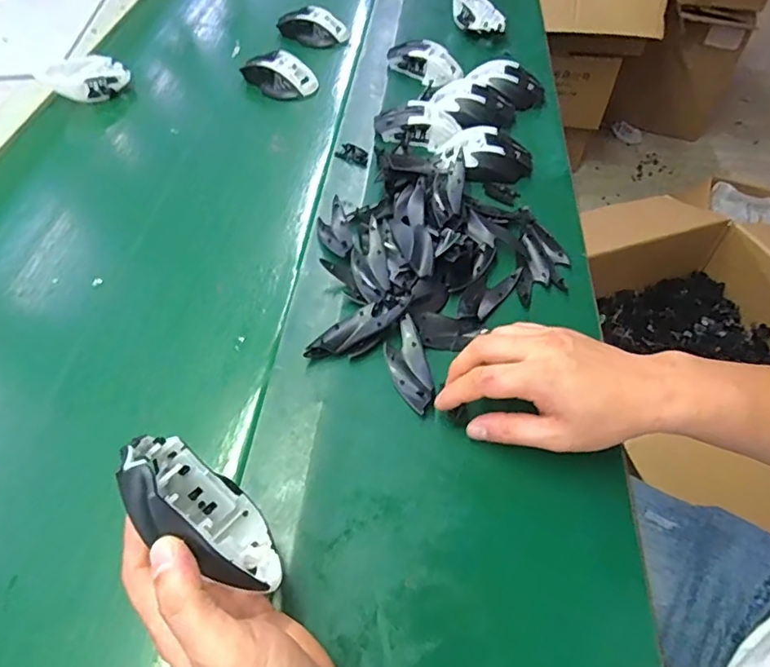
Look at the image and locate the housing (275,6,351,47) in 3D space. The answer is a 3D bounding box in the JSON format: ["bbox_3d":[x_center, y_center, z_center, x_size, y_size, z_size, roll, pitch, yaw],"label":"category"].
[{"bbox_3d":[-0.113,-0.496,0.868,0.108,0.038,0.060,21,56,12],"label":"housing"}]

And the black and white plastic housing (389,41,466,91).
[{"bbox_3d":[0.058,-0.401,0.793,0.110,0.032,0.056,20,55,11],"label":"black and white plastic housing"}]

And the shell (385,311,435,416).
[{"bbox_3d":[0.021,0.028,0.479,0.034,0.016,0.090,-11,55,-11],"label":"shell"}]

